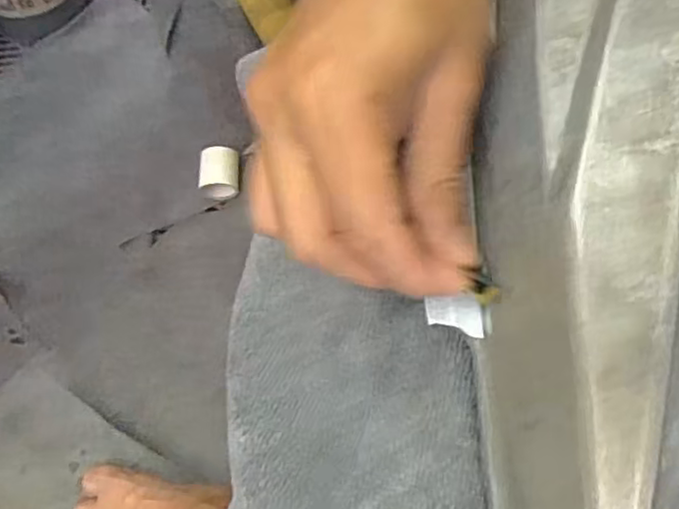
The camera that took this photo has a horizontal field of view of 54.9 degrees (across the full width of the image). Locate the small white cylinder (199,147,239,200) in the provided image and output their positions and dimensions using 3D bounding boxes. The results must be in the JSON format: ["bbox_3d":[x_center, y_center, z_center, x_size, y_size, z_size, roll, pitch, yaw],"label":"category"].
[{"bbox_3d":[-0.147,-0.101,0.812,0.049,0.035,0.054,5,67,4],"label":"small white cylinder"}]

